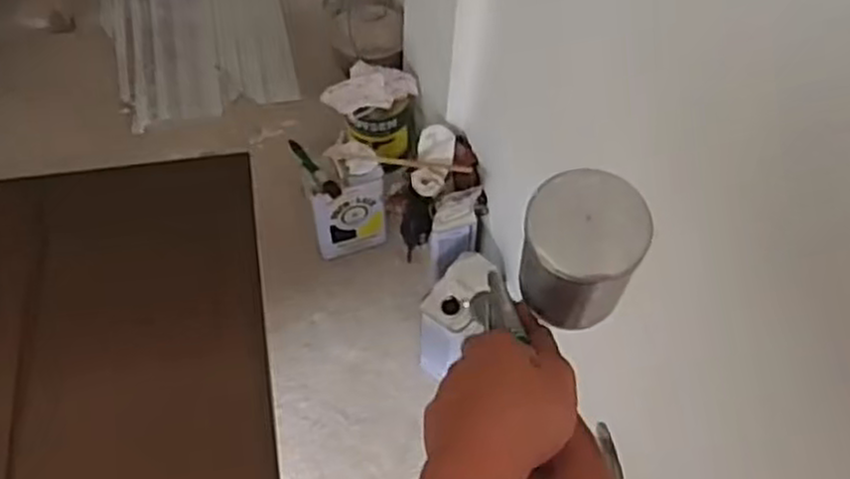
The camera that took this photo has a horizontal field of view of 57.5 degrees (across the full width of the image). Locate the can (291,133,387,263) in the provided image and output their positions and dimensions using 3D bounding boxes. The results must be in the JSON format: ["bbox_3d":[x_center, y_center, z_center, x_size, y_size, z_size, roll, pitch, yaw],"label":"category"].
[{"bbox_3d":[-0.194,-0.109,1.818,0.189,0.239,0.166,-11,56,-11],"label":"can"}]

